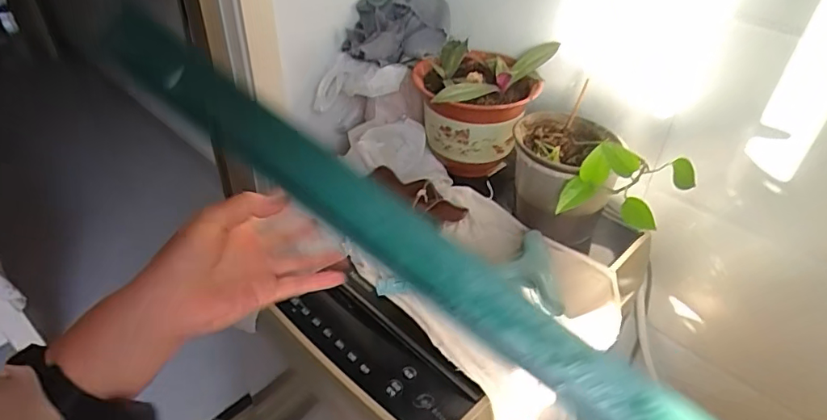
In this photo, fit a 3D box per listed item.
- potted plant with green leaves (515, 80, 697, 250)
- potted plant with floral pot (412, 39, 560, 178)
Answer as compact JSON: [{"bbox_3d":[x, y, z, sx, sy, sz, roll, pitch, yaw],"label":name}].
[{"bbox_3d":[0.261,-0.038,0.796,0.154,0.188,0.250,-15,42,-20],"label":"potted plant with green leaves"},{"bbox_3d":[0.118,-0.178,0.944,0.232,0.187,0.223,6,39,5],"label":"potted plant with floral pot"}]

